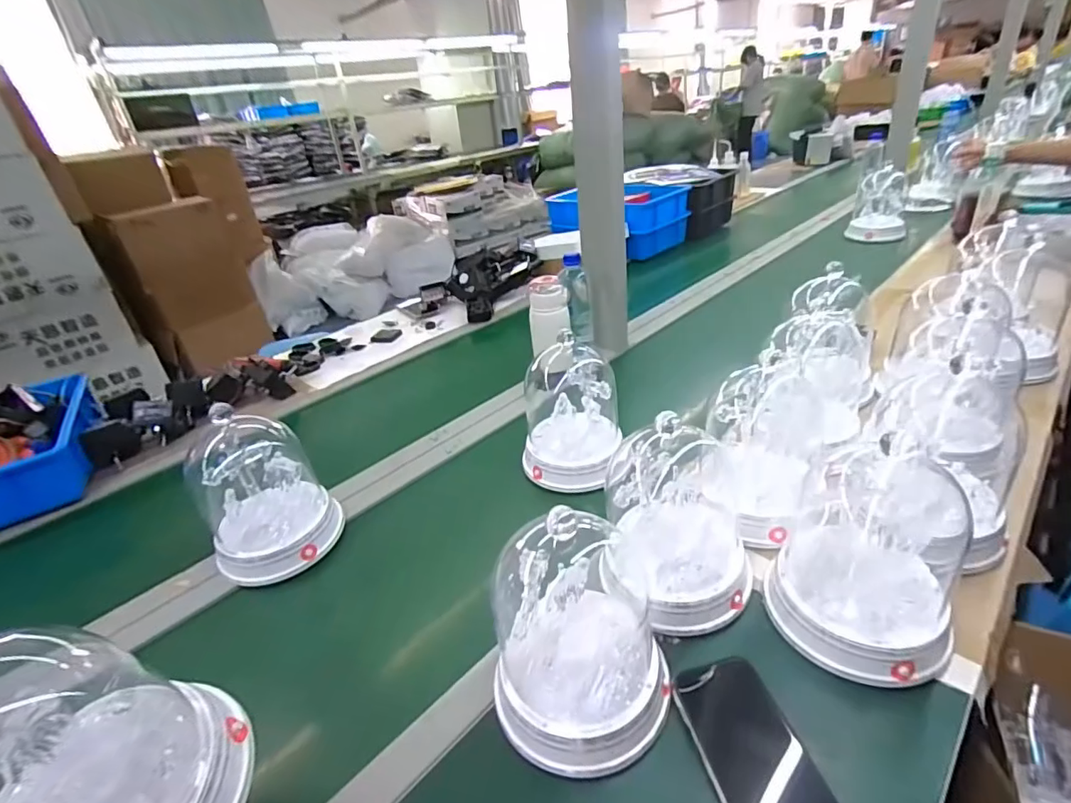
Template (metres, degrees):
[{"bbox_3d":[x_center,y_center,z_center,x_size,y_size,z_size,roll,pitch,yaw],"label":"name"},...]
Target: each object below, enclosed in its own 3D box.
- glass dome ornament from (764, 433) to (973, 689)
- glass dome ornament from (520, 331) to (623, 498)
[{"bbox_3d":[0.301,0.138,0.468,0.143,0.151,0.151,13,35,31],"label":"glass dome ornament"},{"bbox_3d":[0.047,0.010,0.726,0.135,0.202,0.115,-5,30,3],"label":"glass dome ornament"}]

